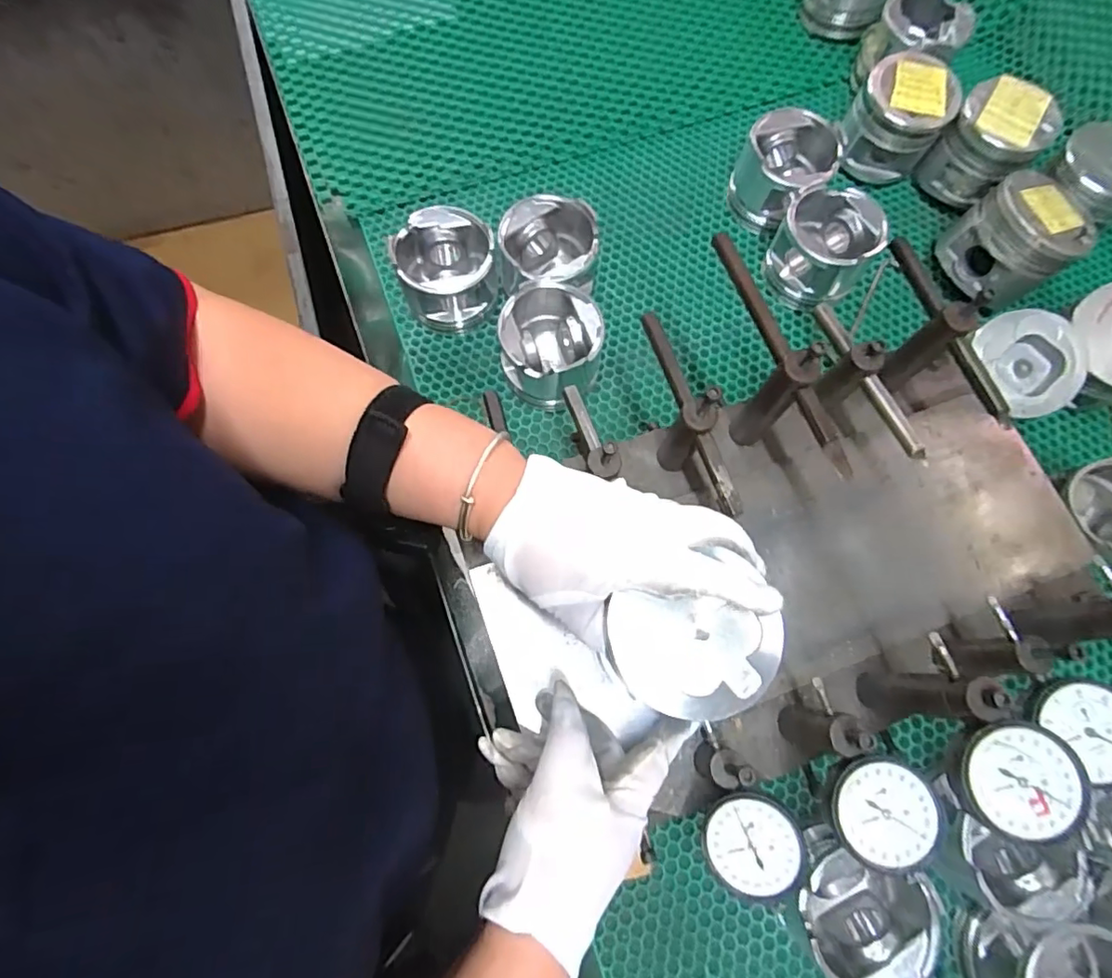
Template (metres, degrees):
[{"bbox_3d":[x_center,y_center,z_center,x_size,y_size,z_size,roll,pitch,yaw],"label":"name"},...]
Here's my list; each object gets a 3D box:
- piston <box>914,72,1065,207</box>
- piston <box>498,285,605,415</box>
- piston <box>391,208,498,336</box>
[{"bbox_3d":[0.446,-0.357,0.591,0.085,0.077,0.092,0,75,-2],"label":"piston"},{"bbox_3d":[-0.004,-0.133,0.539,0.091,0.077,0.098,0,75,-1],"label":"piston"},{"bbox_3d":[-0.104,-0.212,0.559,0.086,0.078,0.090,0,75,-1],"label":"piston"}]

